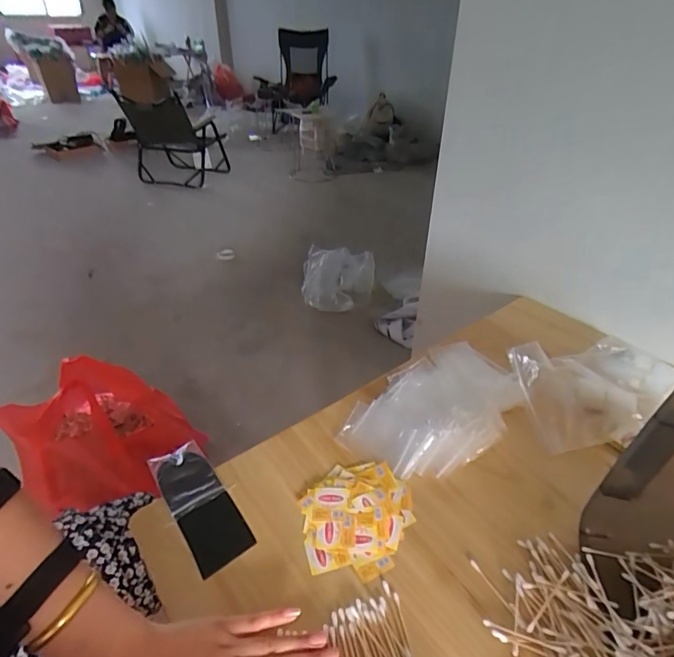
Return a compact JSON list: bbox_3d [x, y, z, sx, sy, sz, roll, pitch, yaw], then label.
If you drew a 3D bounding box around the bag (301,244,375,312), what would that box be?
[{"bbox_3d":[0.005,-0.193,1.787,0.290,0.219,0.190,0,35,-2],"label":"bag"}]

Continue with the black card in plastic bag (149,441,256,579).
[{"bbox_3d":[-0.162,0.202,0.526,0.064,0.008,0.169,-26,43,-29],"label":"black card in plastic bag"}]

